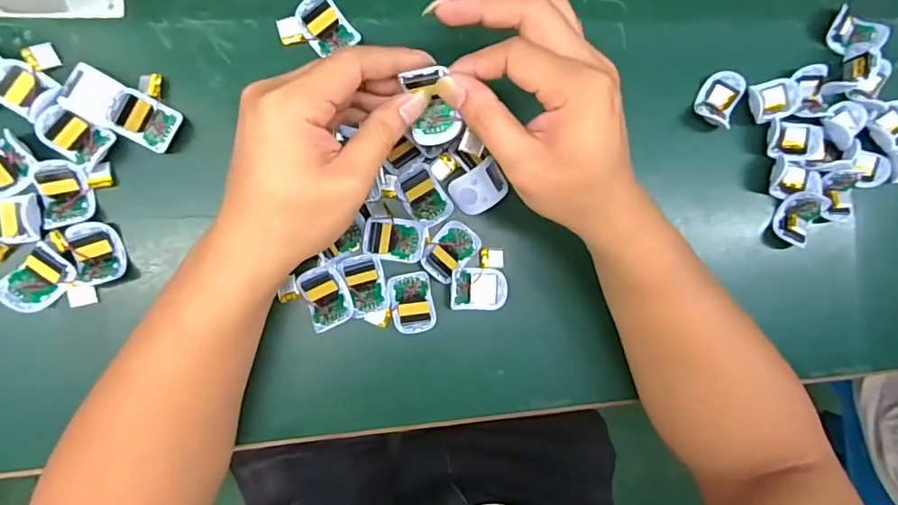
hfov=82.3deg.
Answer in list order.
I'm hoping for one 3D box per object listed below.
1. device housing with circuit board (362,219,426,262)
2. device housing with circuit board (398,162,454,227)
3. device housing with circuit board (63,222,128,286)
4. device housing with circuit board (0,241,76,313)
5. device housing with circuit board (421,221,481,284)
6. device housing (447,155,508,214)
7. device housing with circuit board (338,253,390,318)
[{"bbox_3d":[-0.038,-0.009,0.361,0.041,0.006,0.028,7,89,-8],"label":"device housing with circuit board"},{"bbox_3d":[-0.016,-0.041,0.364,0.029,0.009,0.042,-28,94,-7],"label":"device housing with circuit board"},{"bbox_3d":[-0.232,0.001,0.338,0.030,0.018,0.040,-11,92,-8],"label":"device housing with circuit board"},{"bbox_3d":[-0.264,0.017,0.329,0.042,0.010,0.028,-42,96,-6],"label":"device housing with circuit board"},{"bbox_3d":[0.001,0.000,0.368,0.031,0.008,0.042,40,85,-6],"label":"device housing with circuit board"},{"bbox_3d":[0.020,-0.043,0.365,0.036,0.005,0.030,-34,104,22],"label":"device housing"},{"bbox_3d":[-0.058,0.023,0.360,0.027,0.007,0.041,-16,93,-8],"label":"device housing with circuit board"}]

